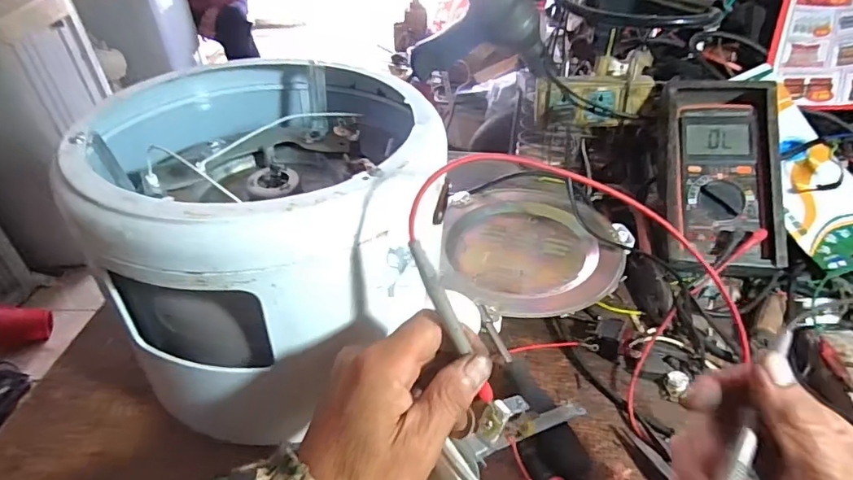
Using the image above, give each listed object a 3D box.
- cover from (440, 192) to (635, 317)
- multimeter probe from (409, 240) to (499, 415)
[{"bbox_3d":[0.116,0.004,0.547,0.194,0.019,0.205,-1,38,1],"label":"cover"},{"bbox_3d":[0.018,0.053,0.282,0.007,0.122,0.010,-6,30,39],"label":"multimeter probe"}]

